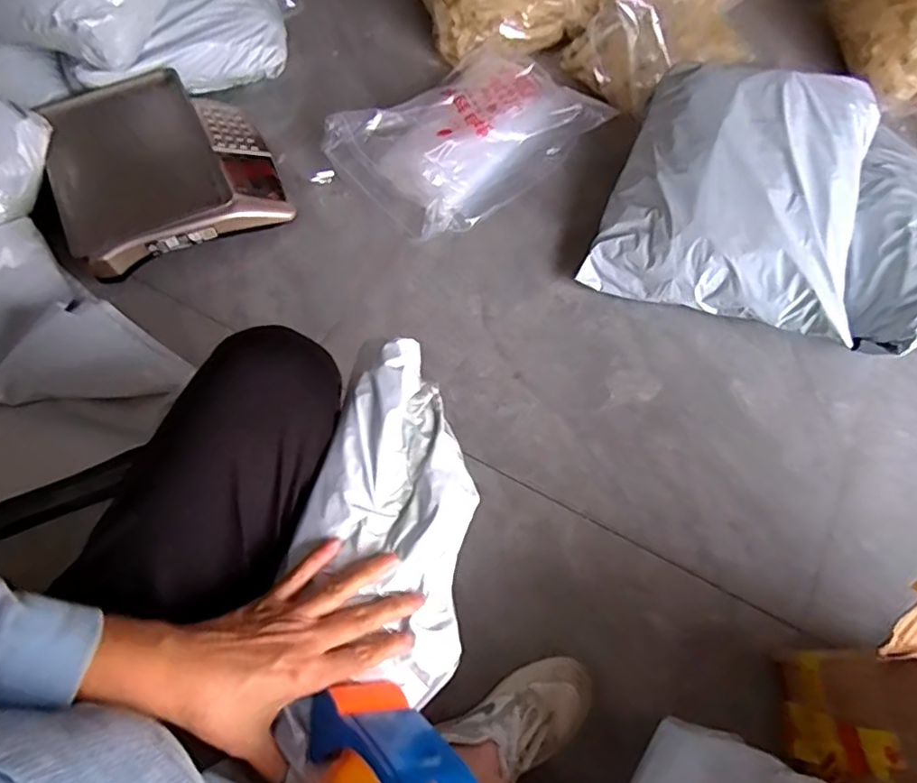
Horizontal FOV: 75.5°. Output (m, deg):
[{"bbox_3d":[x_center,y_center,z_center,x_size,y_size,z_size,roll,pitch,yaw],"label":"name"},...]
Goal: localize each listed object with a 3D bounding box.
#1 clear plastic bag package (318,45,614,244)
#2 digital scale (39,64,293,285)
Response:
[{"bbox_3d":[0.019,-0.485,1.100,0.456,0.084,0.301,-36,71,-16],"label":"clear plastic bag package"},{"bbox_3d":[-0.485,-0.371,0.978,0.336,0.101,0.296,-27,68,-13],"label":"digital scale"}]

